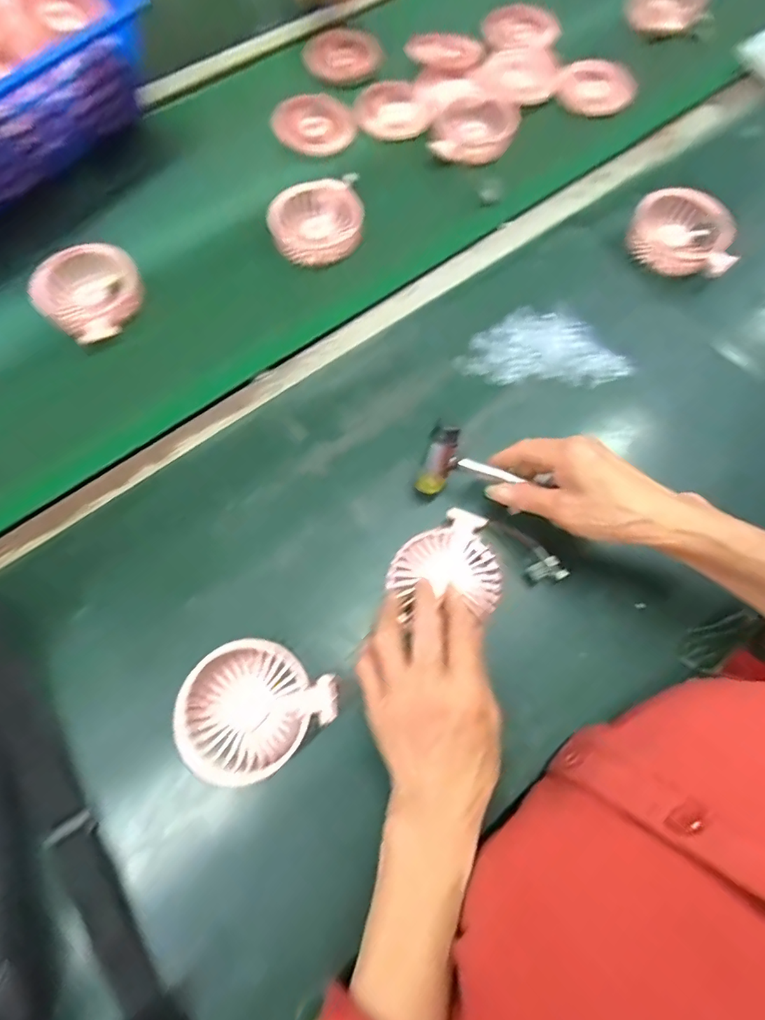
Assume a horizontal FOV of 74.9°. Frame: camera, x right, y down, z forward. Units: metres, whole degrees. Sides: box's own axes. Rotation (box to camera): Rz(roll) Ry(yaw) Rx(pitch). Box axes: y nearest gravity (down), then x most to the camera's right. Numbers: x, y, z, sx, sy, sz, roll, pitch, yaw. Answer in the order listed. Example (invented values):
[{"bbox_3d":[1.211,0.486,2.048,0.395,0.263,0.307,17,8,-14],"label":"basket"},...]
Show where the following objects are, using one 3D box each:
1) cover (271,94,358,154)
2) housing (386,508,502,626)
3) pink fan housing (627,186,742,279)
[{"bbox_3d":[-0.080,-0.452,0.584,0.094,0.024,0.060,15,71,4],"label":"cover"},{"bbox_3d":[0.049,0.039,0.391,0.085,0.030,0.090,4,70,0],"label":"housing"},{"bbox_3d":[0.316,-0.289,0.524,0.104,0.035,0.082,24,71,7],"label":"pink fan housing"}]

